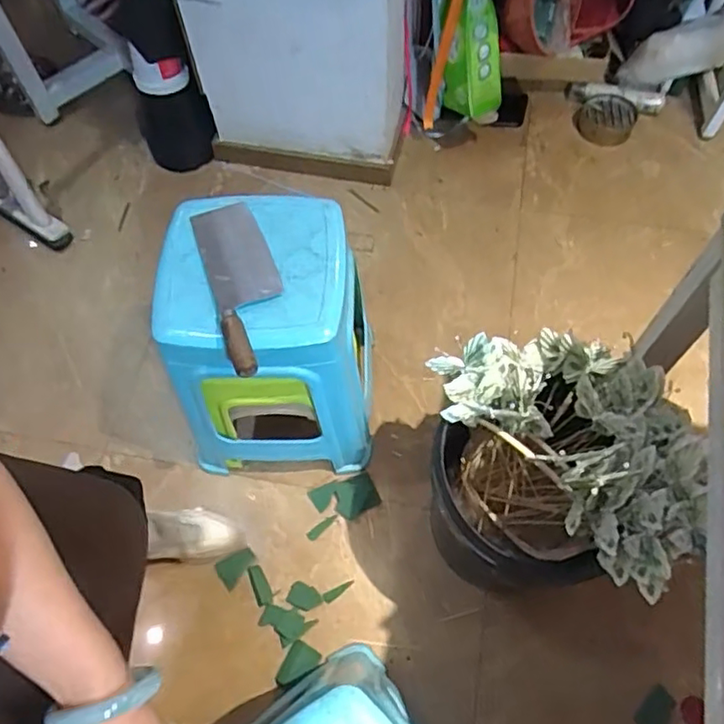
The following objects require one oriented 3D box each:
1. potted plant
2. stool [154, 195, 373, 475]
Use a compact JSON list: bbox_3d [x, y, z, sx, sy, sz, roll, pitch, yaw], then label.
[{"bbox_3d":[0.263,0.184,0.948,0.327,0.402,0.323,9,62,7],"label":"potted plant"},{"bbox_3d":[-0.144,-0.017,1.070,0.314,0.448,0.310,5,61,4],"label":"stool"}]

